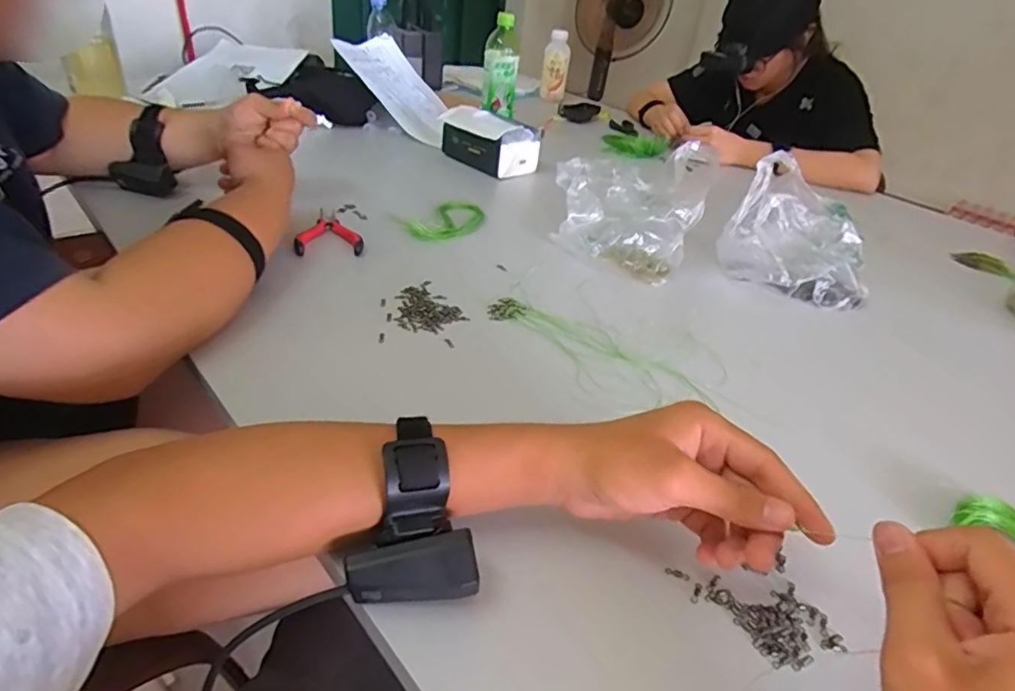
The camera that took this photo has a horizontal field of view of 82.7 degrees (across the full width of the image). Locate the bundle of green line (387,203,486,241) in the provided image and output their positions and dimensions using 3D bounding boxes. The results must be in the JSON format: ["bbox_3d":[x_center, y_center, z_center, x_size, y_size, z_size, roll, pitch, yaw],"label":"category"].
[{"bbox_3d":[-0.076,-0.167,0.757,0.132,0.009,0.081,-21,44,-34],"label":"bundle of green line"}]

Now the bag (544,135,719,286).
[{"bbox_3d":[0.146,-0.172,0.714,0.179,0.120,0.142,23,38,20],"label":"bag"}]

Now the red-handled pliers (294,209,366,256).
[{"bbox_3d":[-0.204,-0.141,0.698,0.072,0.015,0.121,5,35,-5],"label":"red-handled pliers"}]

